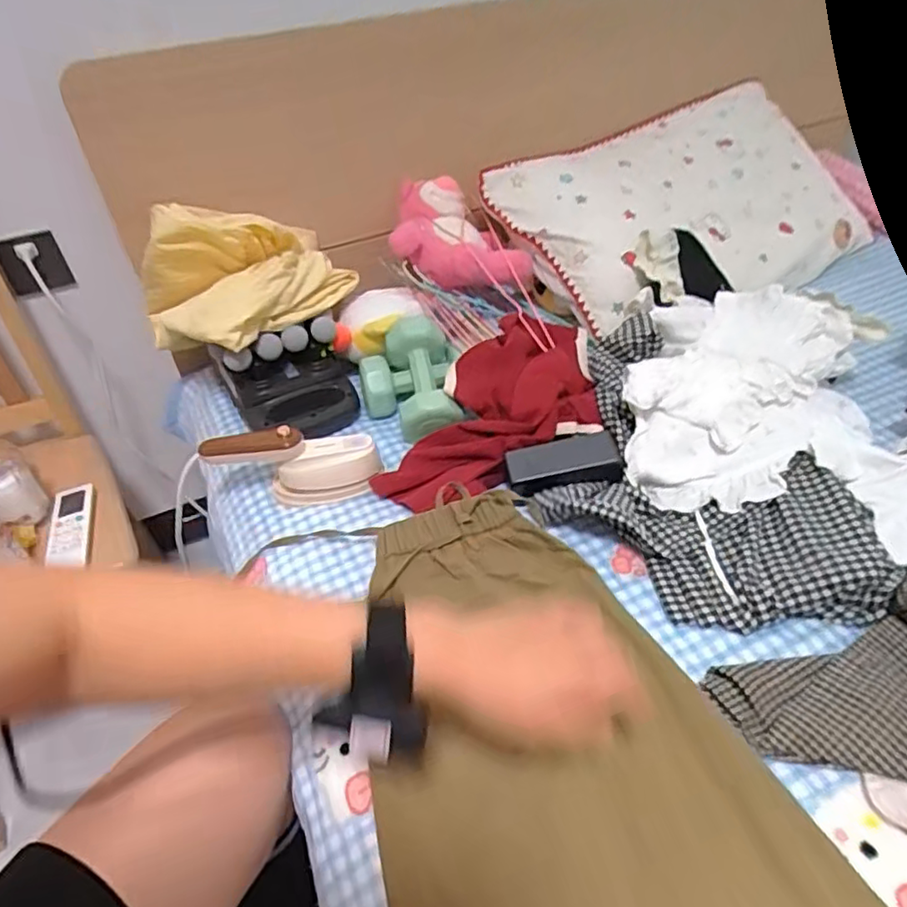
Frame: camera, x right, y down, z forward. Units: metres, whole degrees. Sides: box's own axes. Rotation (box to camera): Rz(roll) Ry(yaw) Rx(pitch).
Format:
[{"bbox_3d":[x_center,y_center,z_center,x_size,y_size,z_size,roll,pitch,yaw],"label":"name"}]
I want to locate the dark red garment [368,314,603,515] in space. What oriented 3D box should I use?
[{"bbox_3d":[0.085,-0.062,0.789,0.199,0.099,0.323,22,48,30],"label":"dark red garment"}]

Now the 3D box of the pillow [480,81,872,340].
[{"bbox_3d":[0.414,-0.436,1.030,0.647,0.111,0.415,-30,74,-23],"label":"pillow"}]

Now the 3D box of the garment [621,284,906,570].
[{"bbox_3d":[0.365,-0.061,0.700,0.328,0.088,0.359,4,42,13],"label":"garment"}]

